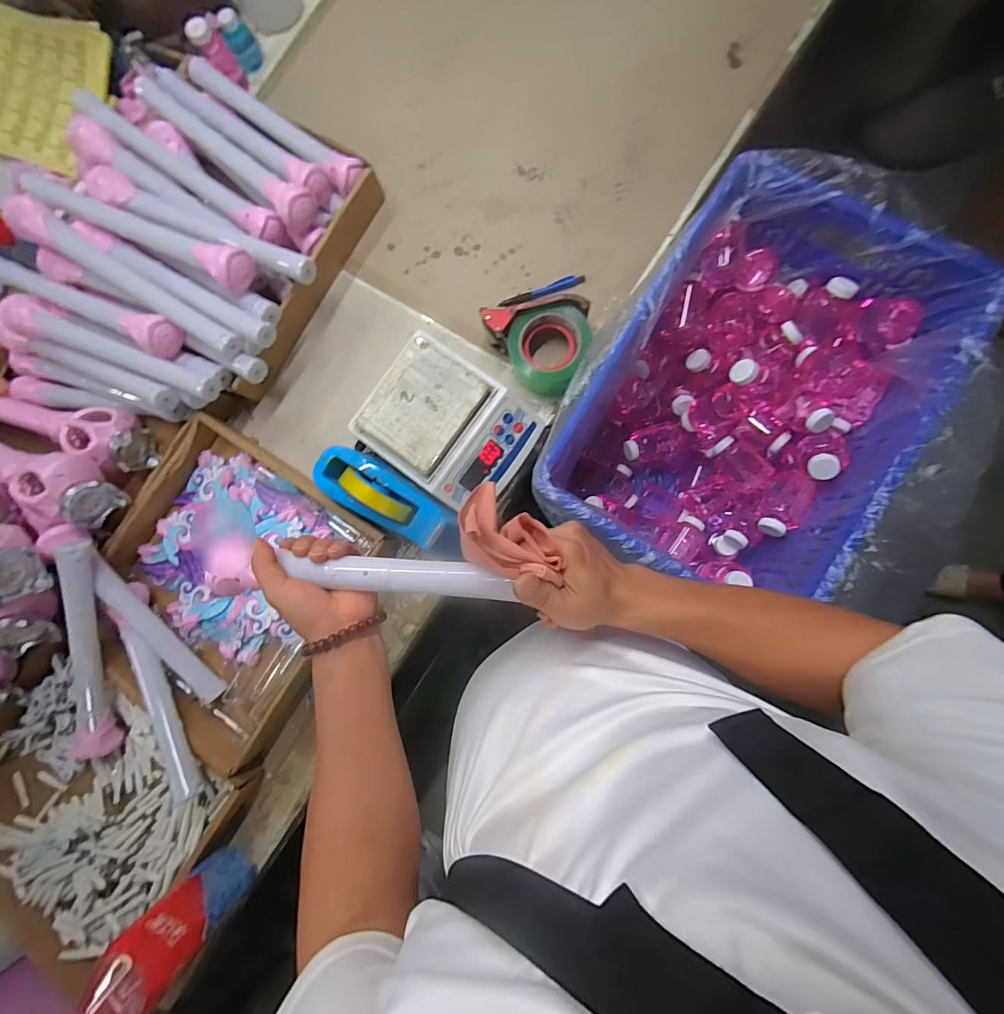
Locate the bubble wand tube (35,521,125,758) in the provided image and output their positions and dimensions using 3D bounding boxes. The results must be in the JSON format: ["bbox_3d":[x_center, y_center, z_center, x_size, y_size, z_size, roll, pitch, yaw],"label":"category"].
[{"bbox_3d":[-0.563,0.188,0.582,0.059,0.054,0.321,4,101,6],"label":"bubble wand tube"}]

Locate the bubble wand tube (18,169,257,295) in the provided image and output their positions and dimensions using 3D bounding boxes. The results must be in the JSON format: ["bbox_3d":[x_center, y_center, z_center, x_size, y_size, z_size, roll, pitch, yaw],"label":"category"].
[{"bbox_3d":[-0.475,-0.364,0.562,0.322,0.048,0.053,25,87,7],"label":"bubble wand tube"}]

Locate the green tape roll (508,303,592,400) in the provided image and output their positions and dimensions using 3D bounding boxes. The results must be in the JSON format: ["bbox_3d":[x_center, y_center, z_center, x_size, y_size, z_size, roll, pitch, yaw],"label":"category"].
[{"bbox_3d":[0.061,-0.213,0.592,0.099,0.063,0.112,32,88,8],"label":"green tape roll"}]

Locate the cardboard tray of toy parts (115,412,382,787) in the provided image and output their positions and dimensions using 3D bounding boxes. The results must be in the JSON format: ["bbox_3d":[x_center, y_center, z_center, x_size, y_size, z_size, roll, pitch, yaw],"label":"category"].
[{"bbox_3d":[-0.394,0.113,0.614,0.355,0.058,0.375,32,88,8],"label":"cardboard tray of toy parts"}]

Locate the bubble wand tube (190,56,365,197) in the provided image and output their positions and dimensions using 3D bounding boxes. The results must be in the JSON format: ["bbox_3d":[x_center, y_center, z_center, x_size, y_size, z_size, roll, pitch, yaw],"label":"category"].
[{"bbox_3d":[-0.333,-0.562,0.631,0.304,0.032,0.049,36,88,8],"label":"bubble wand tube"}]

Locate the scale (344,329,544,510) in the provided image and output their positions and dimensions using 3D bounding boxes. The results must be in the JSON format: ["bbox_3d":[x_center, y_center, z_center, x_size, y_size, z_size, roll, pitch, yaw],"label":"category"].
[{"bbox_3d":[-0.072,-0.109,0.590,0.210,0.080,0.163,36,88,8],"label":"scale"}]

